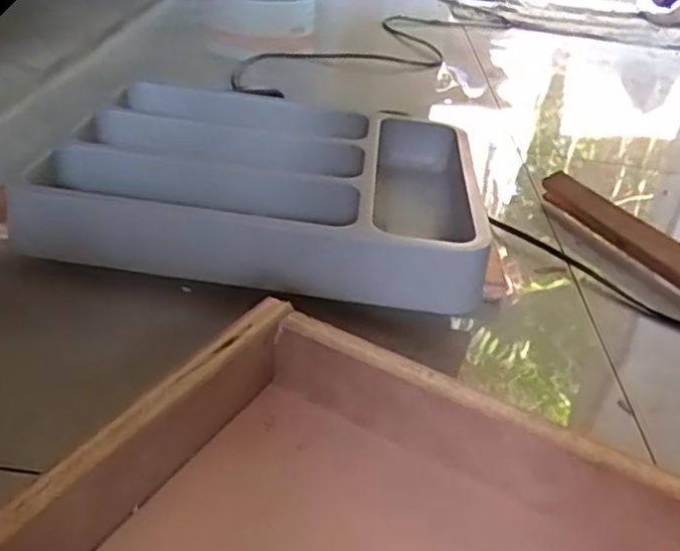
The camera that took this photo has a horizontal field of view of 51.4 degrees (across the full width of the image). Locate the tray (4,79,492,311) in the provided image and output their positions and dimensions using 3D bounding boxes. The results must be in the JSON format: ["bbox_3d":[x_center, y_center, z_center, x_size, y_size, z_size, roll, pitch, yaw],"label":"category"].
[{"bbox_3d":[-0.069,-0.085,0.639,0.355,0.071,0.284,5,31,-5],"label":"tray"}]

